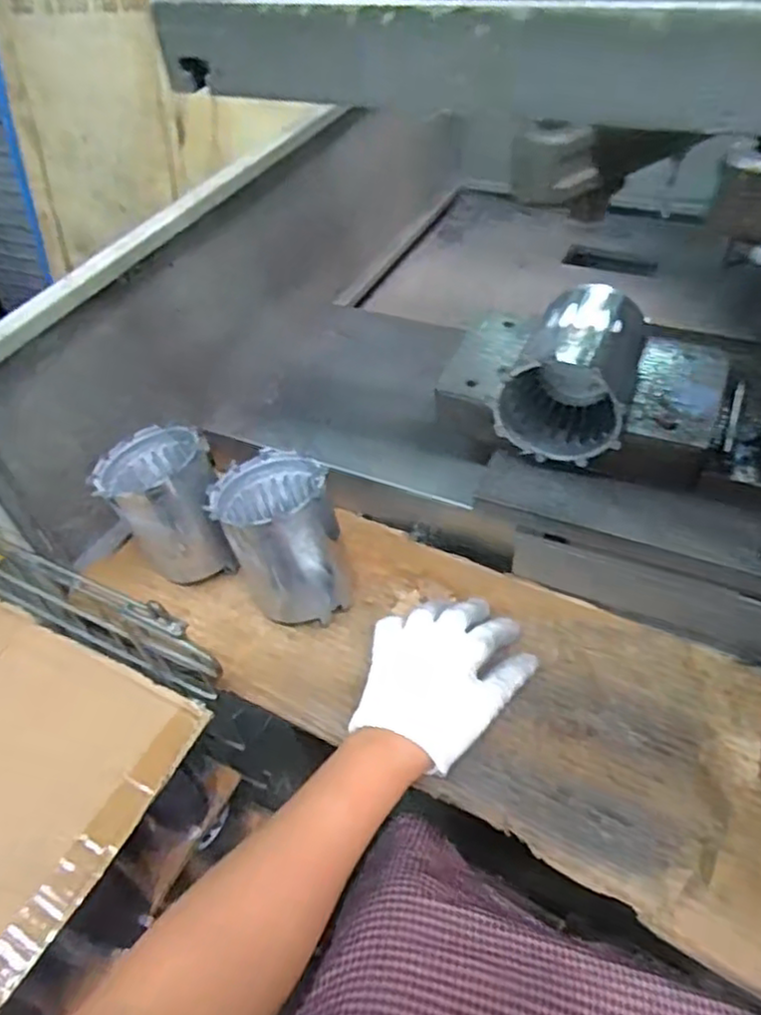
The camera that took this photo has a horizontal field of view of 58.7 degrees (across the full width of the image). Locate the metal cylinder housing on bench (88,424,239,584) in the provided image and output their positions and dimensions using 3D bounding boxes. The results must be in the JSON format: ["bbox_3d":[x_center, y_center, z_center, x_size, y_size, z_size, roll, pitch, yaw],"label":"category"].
[{"bbox_3d":[-0.192,-0.002,0.617,0.095,0.112,0.110,-24,50,-14],"label":"metal cylinder housing on bench"}]

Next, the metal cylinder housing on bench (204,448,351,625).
[{"bbox_3d":[-0.082,0.026,0.581,0.088,0.120,0.118,-28,51,-18],"label":"metal cylinder housing on bench"}]

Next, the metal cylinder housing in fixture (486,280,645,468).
[{"bbox_3d":[0.157,-0.104,0.547,0.096,0.108,0.122,17,53,20],"label":"metal cylinder housing in fixture"}]

